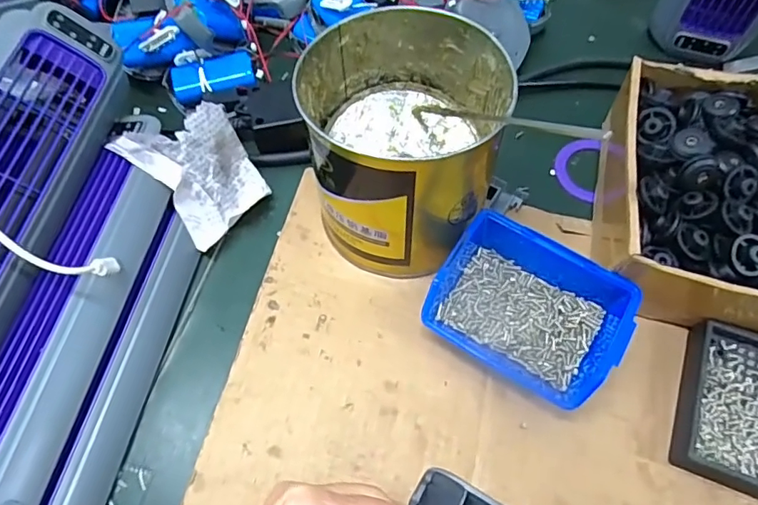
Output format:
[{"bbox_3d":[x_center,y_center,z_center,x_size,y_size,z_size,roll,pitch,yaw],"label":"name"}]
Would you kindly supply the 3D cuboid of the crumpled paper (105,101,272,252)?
[{"bbox_3d":[-0.127,-0.059,0.371,0.071,0.089,0.018,-42,27,-15],"label":"crumpled paper"}]

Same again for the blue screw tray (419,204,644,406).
[{"bbox_3d":[0.094,0.035,0.328,0.110,0.047,0.087,31,68,15],"label":"blue screw tray"}]

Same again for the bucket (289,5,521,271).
[{"bbox_3d":[0.015,-0.067,0.340,0.119,0.118,0.125,0,63,1],"label":"bucket"}]

